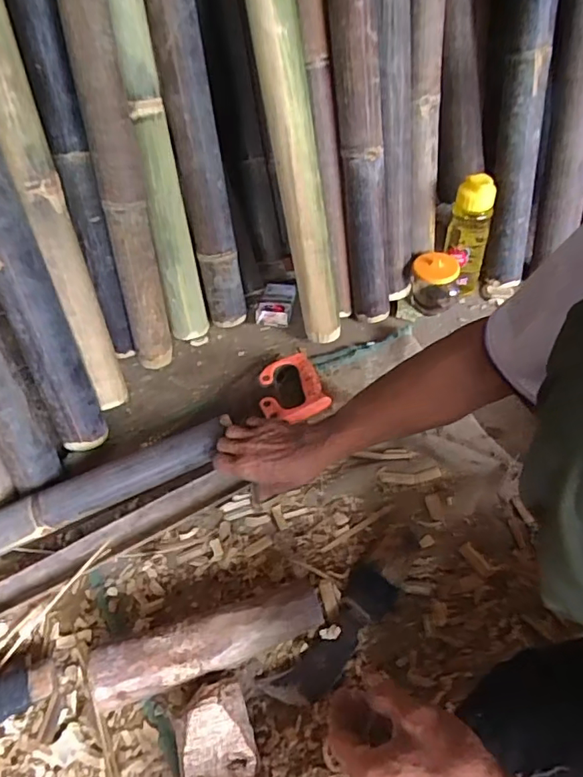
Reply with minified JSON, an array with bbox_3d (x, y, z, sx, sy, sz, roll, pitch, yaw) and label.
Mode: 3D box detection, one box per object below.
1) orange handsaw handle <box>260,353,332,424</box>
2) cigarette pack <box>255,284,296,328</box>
[{"bbox_3d":[-0.003,0.000,0.839,0.103,0.030,0.118,-19,51,-12],"label":"orange handsaw handle"},{"bbox_3d":[-0.027,-0.156,0.976,0.064,0.028,0.101,10,51,12],"label":"cigarette pack"}]

